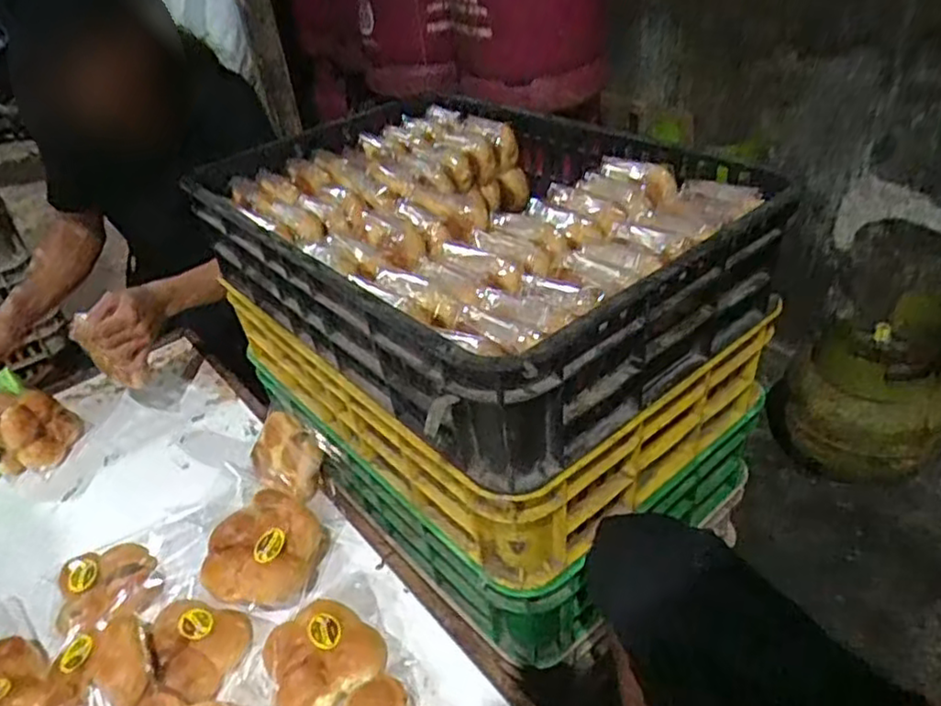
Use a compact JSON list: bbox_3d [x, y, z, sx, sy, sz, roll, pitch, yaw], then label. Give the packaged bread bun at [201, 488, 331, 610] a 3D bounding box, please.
[{"bbox_3d":[-0.236,0.220,0.782,0.126,0.070,0.162,-13,36,-7],"label":"packaged bread bun"}]

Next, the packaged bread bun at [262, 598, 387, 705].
[{"bbox_3d":[-0.150,0.305,0.684,0.115,0.046,0.095,-27,40,-24],"label":"packaged bread bun"}]

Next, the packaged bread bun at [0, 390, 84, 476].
[{"bbox_3d":[-0.662,0.116,1.012,0.122,0.106,0.108,-30,42,-28],"label":"packaged bread bun"}]

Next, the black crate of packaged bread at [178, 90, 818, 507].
[{"bbox_3d":[-0.007,-0.125,0.771,0.412,0.143,0.576,-30,42,-28],"label":"black crate of packaged bread"}]

